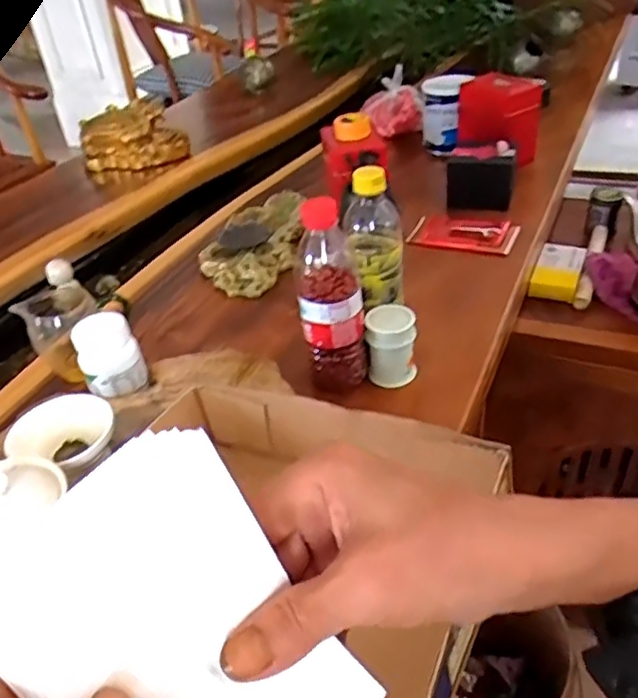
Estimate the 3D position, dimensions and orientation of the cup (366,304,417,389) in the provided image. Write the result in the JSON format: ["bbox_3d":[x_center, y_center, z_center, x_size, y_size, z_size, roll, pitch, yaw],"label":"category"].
[{"bbox_3d":[0.077,-0.004,0.671,0.050,0.076,0.046,-4,37,3],"label":"cup"}]

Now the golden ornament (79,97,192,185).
[{"bbox_3d":[-0.371,-0.413,1.264,0.208,0.126,0.078,-11,38,-7],"label":"golden ornament"}]

